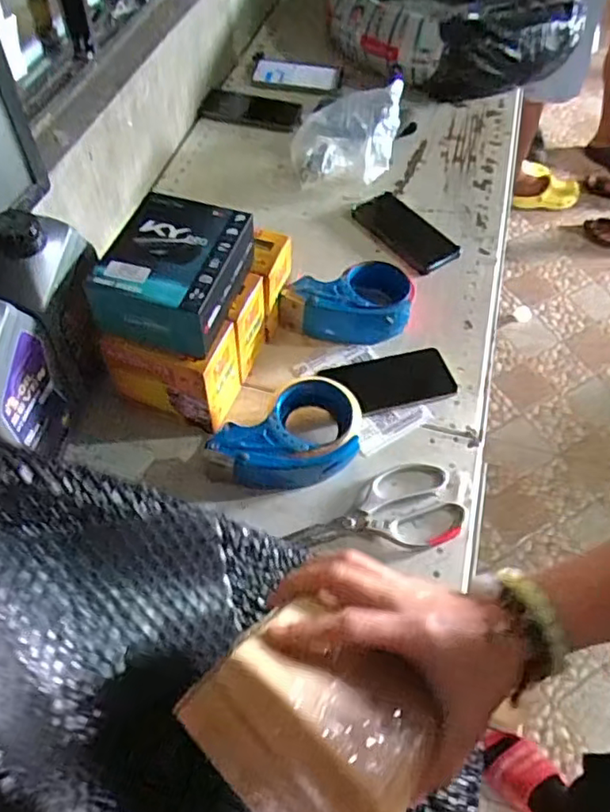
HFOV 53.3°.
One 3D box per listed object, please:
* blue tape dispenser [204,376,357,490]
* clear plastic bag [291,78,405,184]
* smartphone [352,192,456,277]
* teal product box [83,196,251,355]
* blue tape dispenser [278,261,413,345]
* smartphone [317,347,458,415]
[{"bbox_3d":[-0.014,0.033,0.638,0.167,0.068,0.104,-18,57,-14],"label":"blue tape dispenser"},{"bbox_3d":[0.063,-0.415,0.934,0.163,0.096,0.110,2,54,-1],"label":"clear plastic bag"},{"bbox_3d":[0.145,-0.256,0.880,0.090,0.013,0.154,-30,61,-21],"label":"smartphone"},{"bbox_3d":[-0.129,-0.137,0.610,0.118,0.063,0.152,14,55,8],"label":"teal product box"},{"bbox_3d":[0.051,-0.133,0.761,0.162,0.063,0.098,1,54,-1],"label":"blue tape dispenser"},{"bbox_3d":[0.101,-0.028,0.718,0.147,0.011,0.075,-11,56,-9],"label":"smartphone"}]

